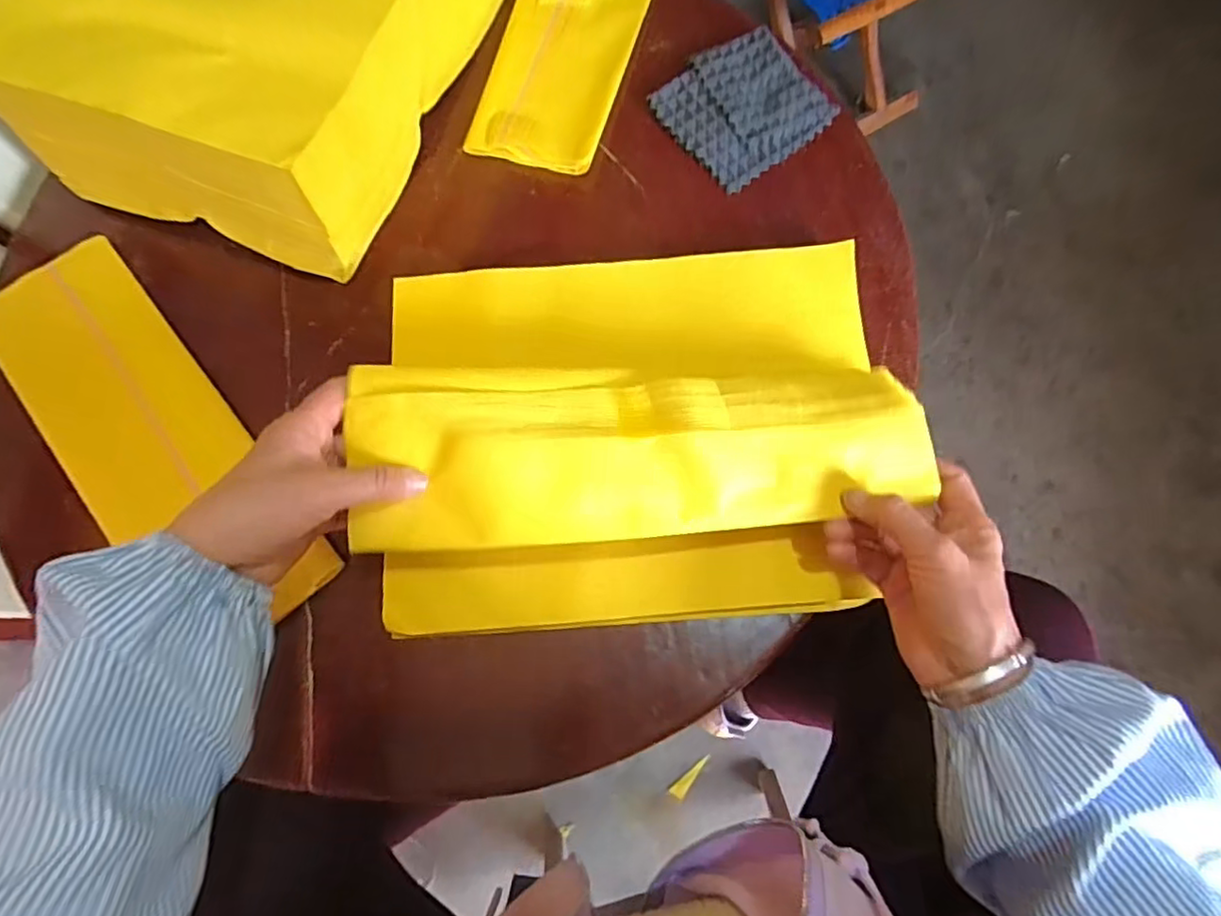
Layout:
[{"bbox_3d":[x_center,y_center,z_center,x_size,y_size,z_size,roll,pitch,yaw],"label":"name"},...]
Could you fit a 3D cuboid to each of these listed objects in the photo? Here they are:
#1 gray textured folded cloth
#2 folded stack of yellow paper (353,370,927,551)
[{"bbox_3d":[0.114,-0.303,0.530,0.122,0.018,0.115,-37,78,-10],"label":"gray textured folded cloth"},{"bbox_3d":[0.020,-0.007,0.381,0.346,0.031,0.114,-2,75,-4],"label":"folded stack of yellow paper"}]

